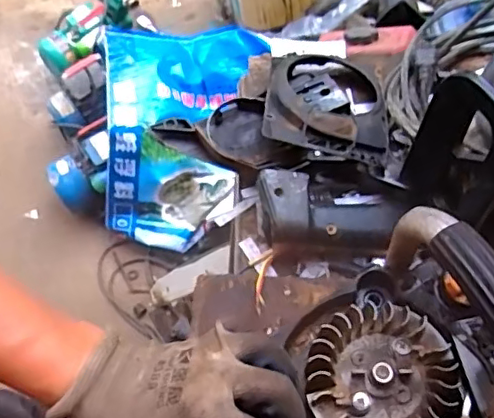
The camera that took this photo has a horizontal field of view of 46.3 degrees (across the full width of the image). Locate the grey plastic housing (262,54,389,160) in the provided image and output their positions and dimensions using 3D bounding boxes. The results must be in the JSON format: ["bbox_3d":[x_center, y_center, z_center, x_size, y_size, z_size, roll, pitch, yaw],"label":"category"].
[{"bbox_3d":[0.078,-0.108,0.580,0.118,0.034,0.140,13,41,-3],"label":"grey plastic housing"}]

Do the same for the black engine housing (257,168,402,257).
[{"bbox_3d":[0.074,0.004,0.536,0.128,0.038,0.072,4,68,1],"label":"black engine housing"}]

